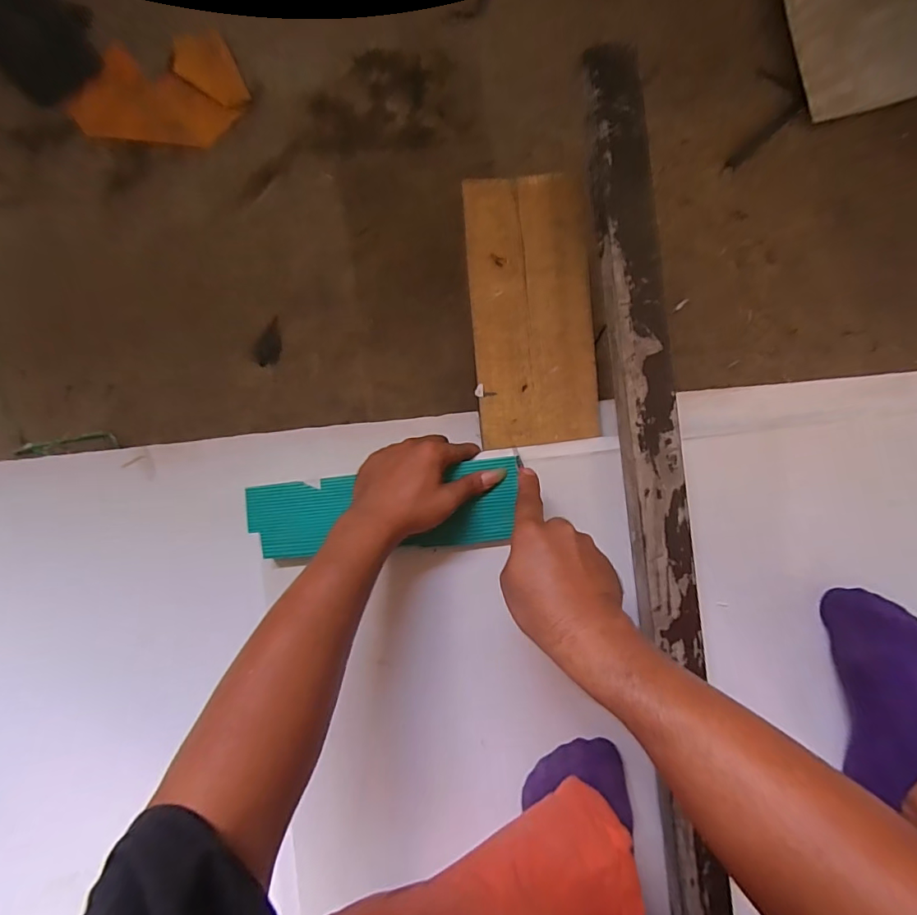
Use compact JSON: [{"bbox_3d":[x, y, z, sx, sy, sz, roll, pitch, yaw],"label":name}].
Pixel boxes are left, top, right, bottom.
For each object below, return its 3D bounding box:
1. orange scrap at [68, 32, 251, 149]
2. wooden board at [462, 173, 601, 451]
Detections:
[{"bbox_3d":[-0.377,-0.469,0.604,0.208,0.007,0.138,4,89,2],"label":"orange scrap"},{"bbox_3d":[0.078,-0.154,0.512,0.126,0.011,0.276,-6,89,2],"label":"wooden board"}]

